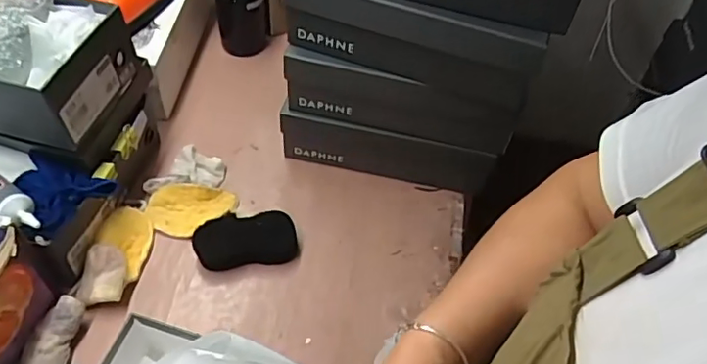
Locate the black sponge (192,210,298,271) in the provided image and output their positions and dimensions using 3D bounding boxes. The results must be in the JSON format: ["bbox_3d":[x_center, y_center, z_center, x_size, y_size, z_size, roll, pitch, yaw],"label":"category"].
[{"bbox_3d":[-0.141,0.075,0.738,0.130,0.034,0.069,-6,53,-10],"label":"black sponge"}]

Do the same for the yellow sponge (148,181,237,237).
[{"bbox_3d":[-0.218,0.035,0.760,0.115,0.024,0.066,-1,52,-6],"label":"yellow sponge"}]

